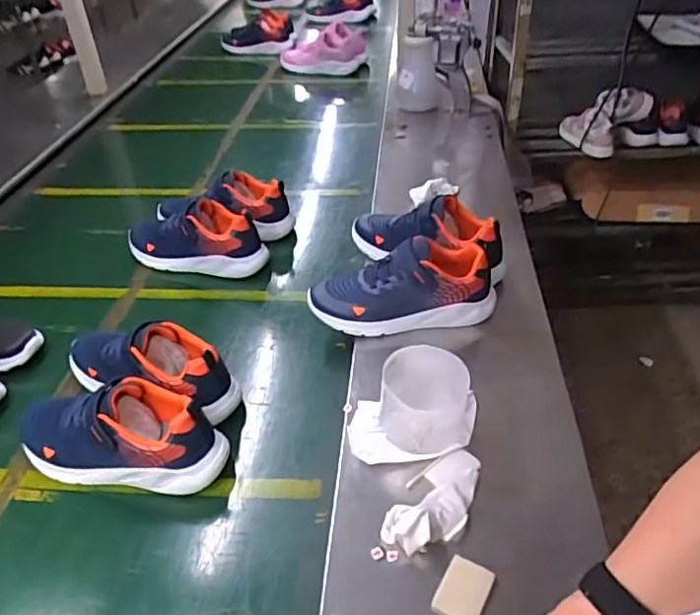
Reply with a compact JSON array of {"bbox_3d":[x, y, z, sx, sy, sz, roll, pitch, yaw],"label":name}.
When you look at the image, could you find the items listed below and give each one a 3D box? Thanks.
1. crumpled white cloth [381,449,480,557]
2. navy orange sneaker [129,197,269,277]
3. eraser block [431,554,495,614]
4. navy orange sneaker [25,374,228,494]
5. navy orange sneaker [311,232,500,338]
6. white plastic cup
[{"bbox_3d":[0.092,0.195,0.594,0.062,0.034,0.135,29,47,33],"label":"crumpled white cloth"},{"bbox_3d":[-0.263,-0.120,1.007,0.242,0.103,0.091,6,39,10],"label":"navy orange sneaker"},{"bbox_3d":[0.104,0.259,0.535,0.040,0.014,0.058,20,43,25],"label":"eraser block"},{"bbox_3d":[-0.265,0.137,0.669,0.240,0.108,0.090,4,38,7],"label":"navy orange sneaker"},{"bbox_3d":[0.070,-0.024,0.802,0.246,0.105,0.084,-6,38,-6],"label":"navy orange sneaker"},{"bbox_3d":[0.084,0.102,0.658,0.092,0.086,0.095,-1,38,1],"label":"white plastic cup"}]

